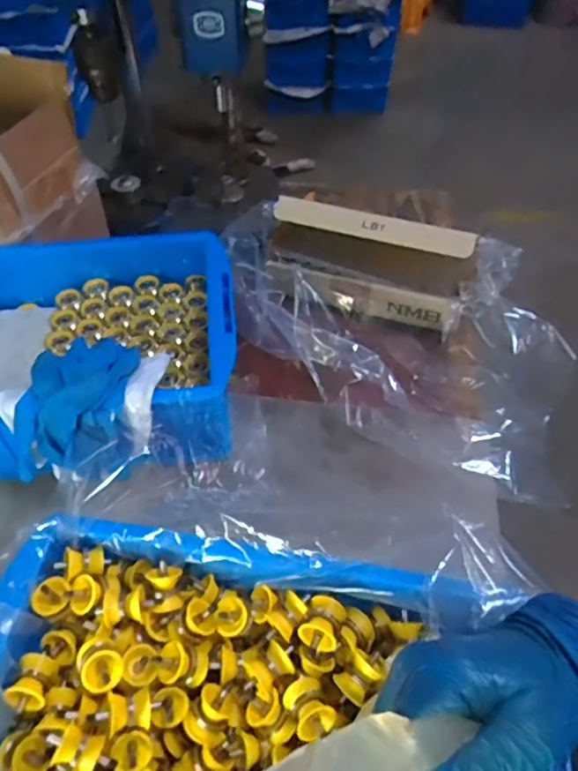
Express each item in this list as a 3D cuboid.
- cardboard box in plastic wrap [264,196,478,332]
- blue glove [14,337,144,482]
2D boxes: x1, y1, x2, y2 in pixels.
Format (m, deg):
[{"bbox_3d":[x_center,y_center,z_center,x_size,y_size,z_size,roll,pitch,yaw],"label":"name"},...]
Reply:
[{"bbox_3d":[0.088,-0.144,0.644,0.230,0.101,0.081,15,52,11],"label":"cardboard box in plastic wrap"},{"bbox_3d":[-0.186,0.008,0.483,0.099,0.070,0.131,-4,50,-4],"label":"blue glove"}]

